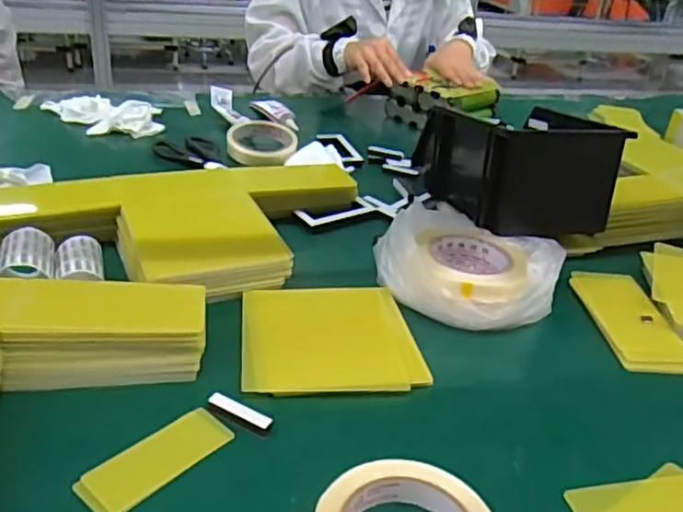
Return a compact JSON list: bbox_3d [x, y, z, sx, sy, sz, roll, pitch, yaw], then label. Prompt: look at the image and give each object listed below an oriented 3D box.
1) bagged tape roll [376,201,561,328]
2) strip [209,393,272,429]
[{"bbox_3d":[0.129,0.010,0.649,0.155,0.068,0.143,4,29,-2],"label":"bagged tape roll"},{"bbox_3d":[-0.076,0.115,0.478,0.052,0.006,0.012,18,32,21],"label":"strip"}]

